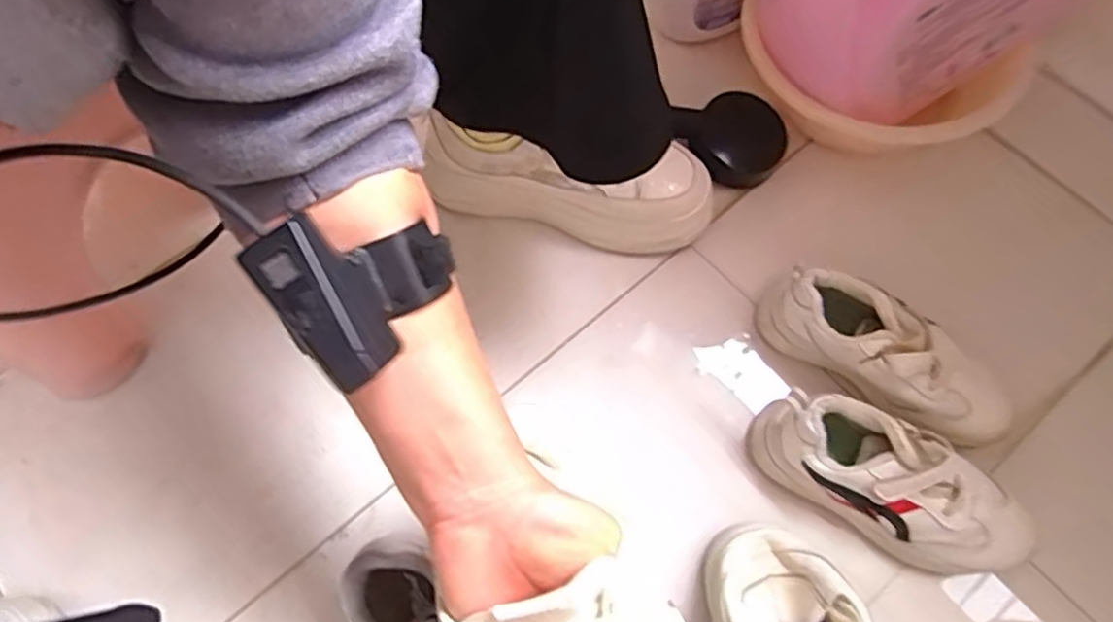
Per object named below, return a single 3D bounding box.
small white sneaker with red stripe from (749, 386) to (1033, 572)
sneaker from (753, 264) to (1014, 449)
[{"bbox_3d":[0.232,0.118,0.491,0.186,0.074,0.075,32,71,14],"label":"small white sneaker with red stripe"},{"bbox_3d":[0.245,0.030,0.523,0.184,0.078,0.064,36,72,15],"label":"sneaker"}]

